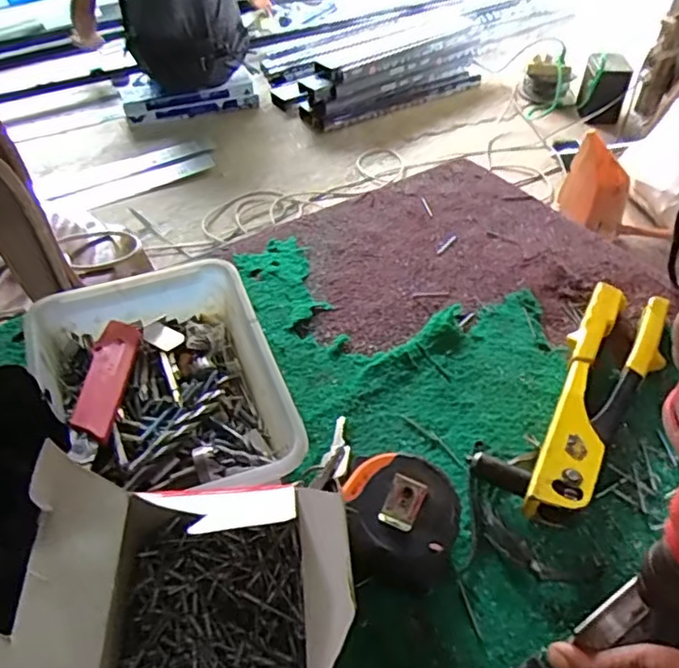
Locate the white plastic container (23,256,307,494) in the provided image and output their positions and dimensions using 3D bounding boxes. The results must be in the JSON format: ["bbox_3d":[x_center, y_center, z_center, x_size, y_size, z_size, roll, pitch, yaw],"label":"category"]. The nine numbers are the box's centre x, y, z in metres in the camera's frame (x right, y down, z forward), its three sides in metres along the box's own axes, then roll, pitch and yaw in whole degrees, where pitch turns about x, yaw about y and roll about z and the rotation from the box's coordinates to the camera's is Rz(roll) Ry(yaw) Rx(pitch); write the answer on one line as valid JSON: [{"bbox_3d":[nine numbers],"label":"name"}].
[{"bbox_3d":[-0.131,0.042,0.467,0.170,0.055,0.229,-19,49,-17],"label":"white plastic container"}]

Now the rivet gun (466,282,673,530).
[{"bbox_3d":[0.189,0.037,0.481,0.075,0.029,0.240,29,53,25],"label":"rivet gun"}]

